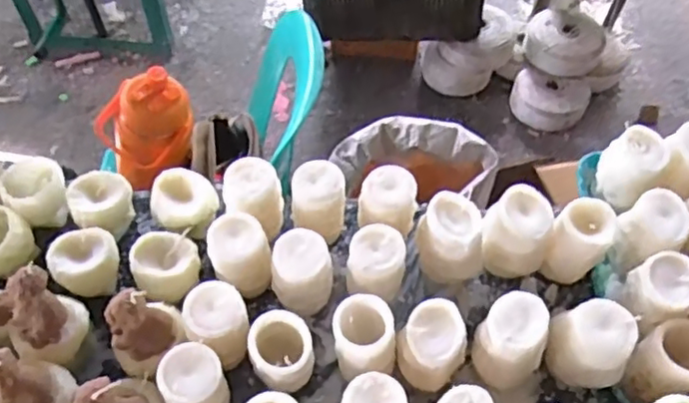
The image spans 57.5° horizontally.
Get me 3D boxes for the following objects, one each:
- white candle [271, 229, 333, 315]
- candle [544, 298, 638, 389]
[{"bbox_3d":[-0.046,0.078,0.683,0.072,0.082,0.061,-3,57,-3],"label":"white candle"},{"bbox_3d":[0.251,0.145,0.638,0.075,0.076,0.064,15,58,8],"label":"candle"}]

